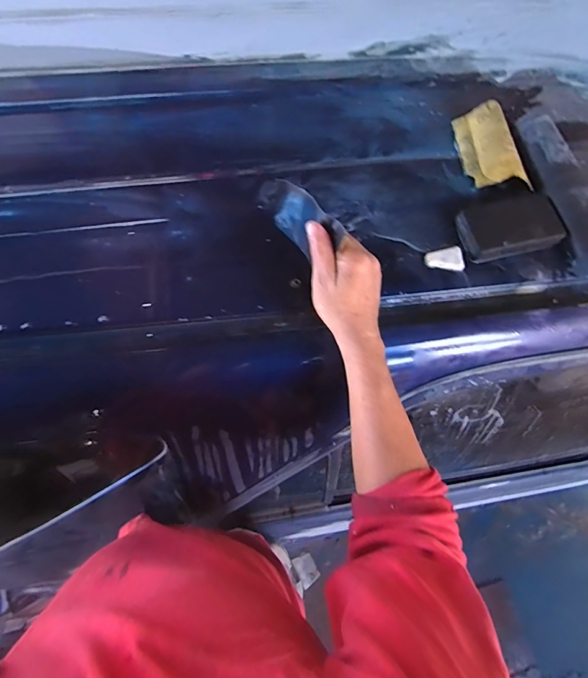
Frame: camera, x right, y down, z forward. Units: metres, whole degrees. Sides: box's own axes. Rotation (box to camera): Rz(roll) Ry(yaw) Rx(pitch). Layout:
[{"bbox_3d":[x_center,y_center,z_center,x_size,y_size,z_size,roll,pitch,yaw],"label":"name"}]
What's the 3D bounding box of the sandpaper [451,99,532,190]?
[{"bbox_3d":[0.290,-0.289,0.553,0.073,0.036,0.157,-10,66,-7],"label":"sandpaper"}]

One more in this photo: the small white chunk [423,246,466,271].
[{"bbox_3d":[0.202,-0.107,0.500,0.052,0.007,0.032,-6,66,-6],"label":"small white chunk"}]

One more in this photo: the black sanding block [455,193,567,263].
[{"bbox_3d":[0.299,-0.156,0.518,0.140,0.024,0.077,-13,67,-8],"label":"black sanding block"}]

